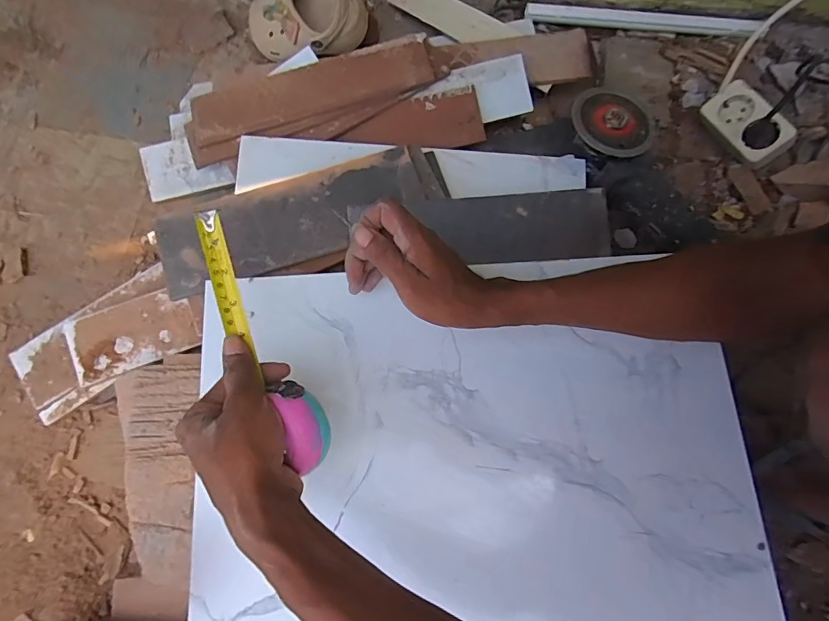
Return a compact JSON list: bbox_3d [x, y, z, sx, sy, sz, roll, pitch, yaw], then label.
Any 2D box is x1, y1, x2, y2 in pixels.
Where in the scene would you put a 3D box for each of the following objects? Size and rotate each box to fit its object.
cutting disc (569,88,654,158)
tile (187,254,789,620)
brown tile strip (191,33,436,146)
[{"bbox_3d":[0.234,-0.221,0.535,0.082,0.010,0.095,-41,80,-10],"label":"cutting disc"},{"bbox_3d":[0.059,0.193,0.395,0.489,0.016,0.484,-3,76,-1],"label":"tile"},{"bbox_3d":[-0.127,-0.275,0.561,0.295,0.014,0.079,-16,79,0],"label":"brown tile strip"}]

